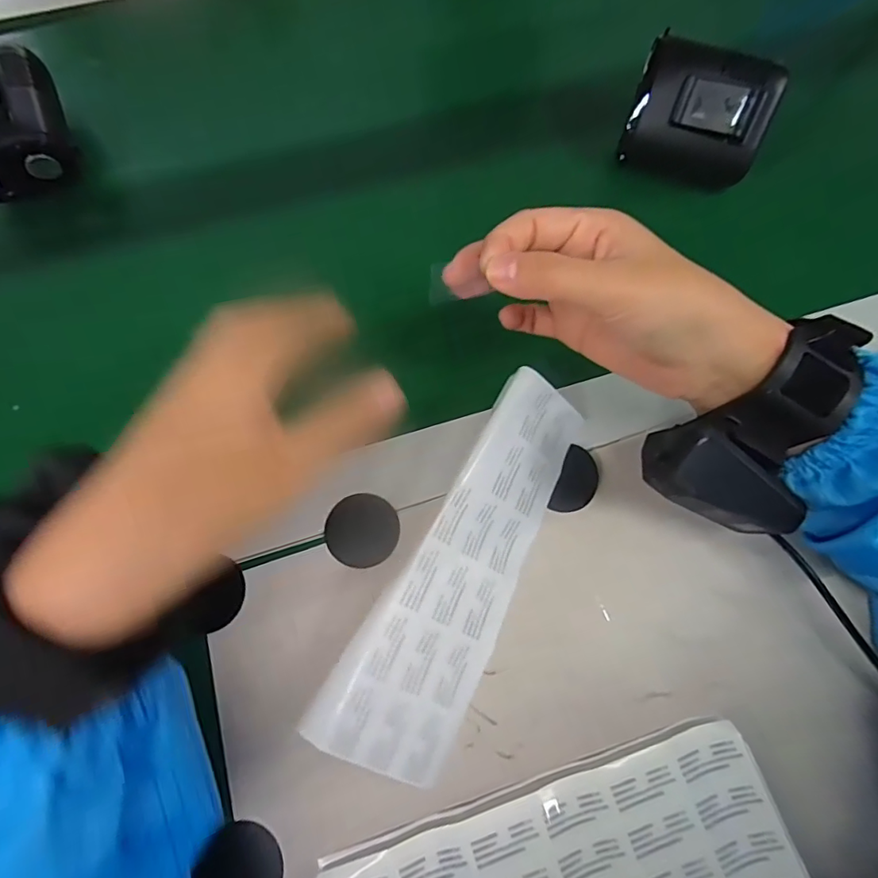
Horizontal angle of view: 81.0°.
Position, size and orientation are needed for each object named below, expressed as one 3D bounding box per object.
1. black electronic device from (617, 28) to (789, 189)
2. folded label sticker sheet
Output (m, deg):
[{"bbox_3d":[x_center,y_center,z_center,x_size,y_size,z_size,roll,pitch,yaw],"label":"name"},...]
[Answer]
[{"bbox_3d":[0.160,-0.198,0.317,0.078,0.058,0.038,15,72,4],"label":"black electronic device"},{"bbox_3d":[0.016,0.059,0.246,0.062,0.009,0.190,36,73,-22],"label":"folded label sticker sheet"}]

